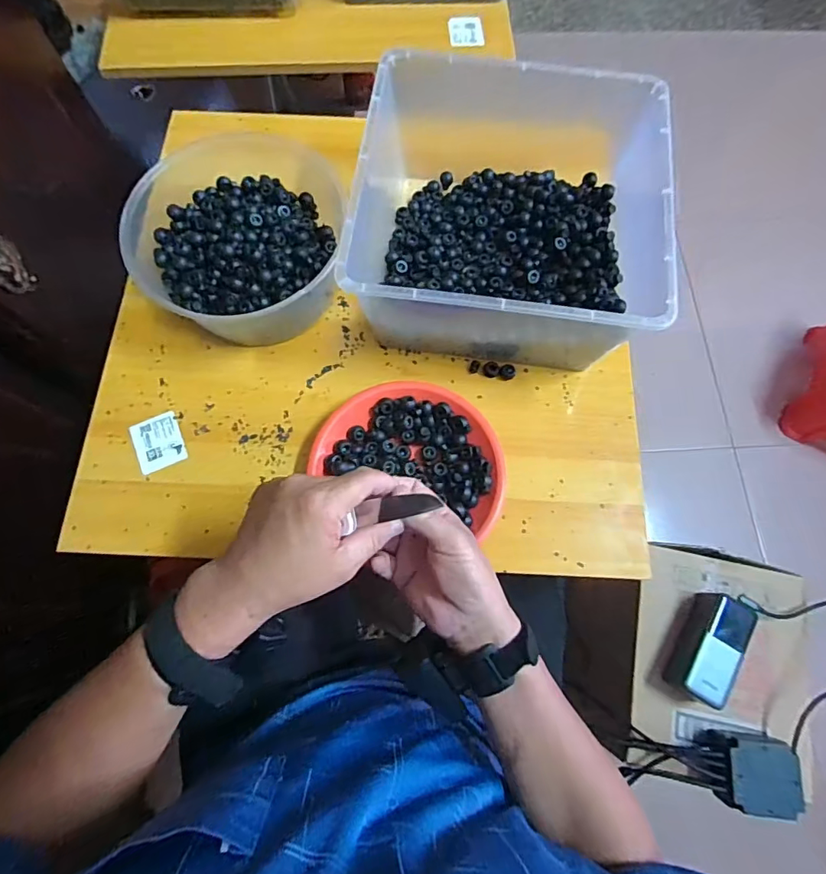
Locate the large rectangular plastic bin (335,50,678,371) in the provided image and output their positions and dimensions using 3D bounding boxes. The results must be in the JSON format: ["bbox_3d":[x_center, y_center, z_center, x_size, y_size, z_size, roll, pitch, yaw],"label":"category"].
[{"bbox_3d":[0.098,-0.237,0.550,0.302,0.153,0.308,8,72,1],"label":"large rectangular plastic bin"}]

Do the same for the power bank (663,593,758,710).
[{"bbox_3d":[0.383,0.271,0.640,0.056,0.065,0.136,28,74,8],"label":"power bank"}]

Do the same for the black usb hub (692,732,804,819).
[{"bbox_3d":[0.402,0.399,0.589,0.089,0.056,0.076,6,72,1],"label":"black usb hub"}]

